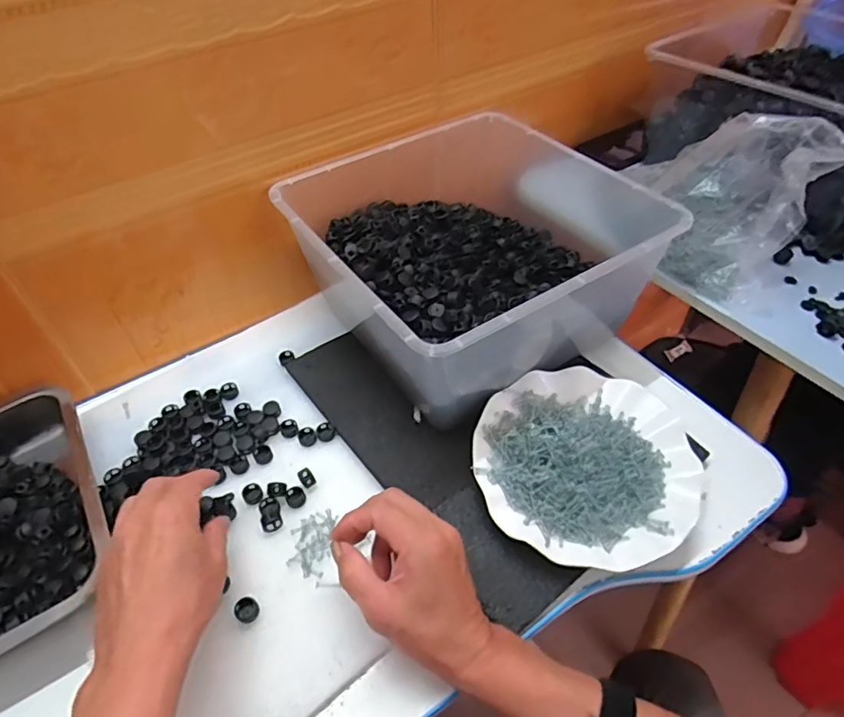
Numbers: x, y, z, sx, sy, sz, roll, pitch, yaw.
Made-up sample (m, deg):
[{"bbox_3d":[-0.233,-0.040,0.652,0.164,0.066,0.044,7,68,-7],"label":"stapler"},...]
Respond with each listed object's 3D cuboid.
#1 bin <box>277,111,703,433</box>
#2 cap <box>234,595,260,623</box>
[{"bbox_3d":[0.053,-0.121,0.586,0.331,0.139,0.326,-29,52,-21],"label":"bin"},{"bbox_3d":[-0.134,0.191,0.418,0.017,0.010,0.016,-2,47,2],"label":"cap"}]

